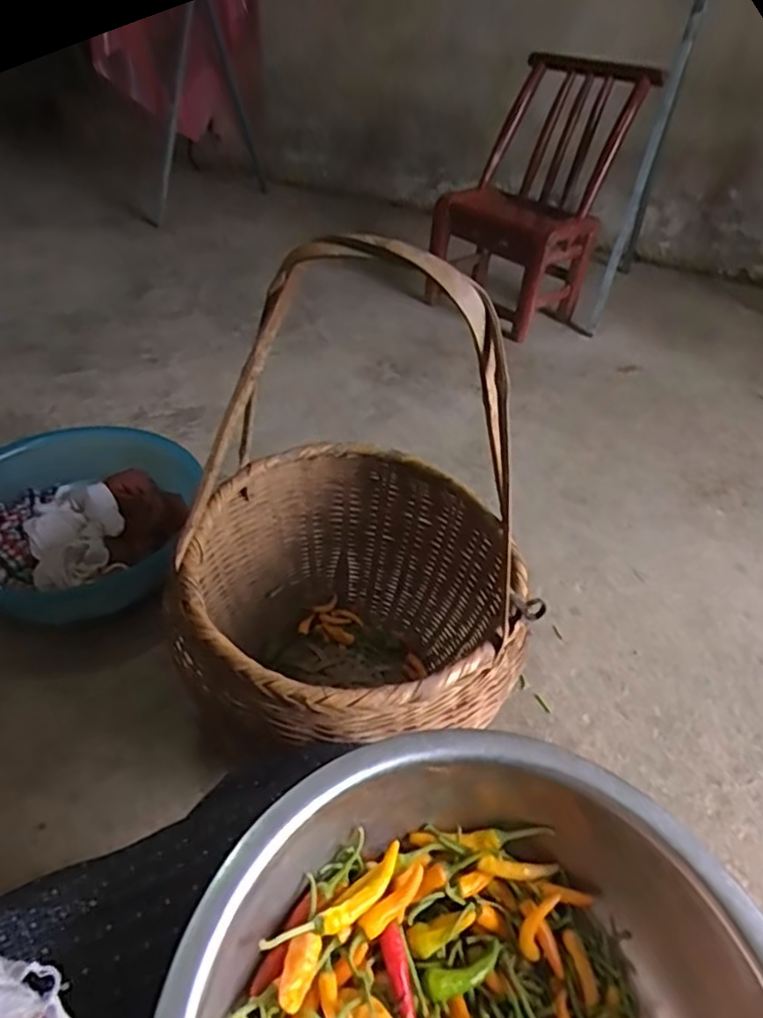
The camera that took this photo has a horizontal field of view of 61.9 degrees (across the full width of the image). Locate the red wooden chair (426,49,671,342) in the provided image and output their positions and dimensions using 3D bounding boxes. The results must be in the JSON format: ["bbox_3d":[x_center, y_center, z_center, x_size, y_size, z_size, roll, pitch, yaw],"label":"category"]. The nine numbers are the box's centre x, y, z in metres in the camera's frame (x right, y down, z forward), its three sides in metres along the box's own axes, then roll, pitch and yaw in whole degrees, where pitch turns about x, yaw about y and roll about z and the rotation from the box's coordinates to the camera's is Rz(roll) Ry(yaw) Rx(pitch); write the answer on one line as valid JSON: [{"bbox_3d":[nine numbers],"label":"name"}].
[{"bbox_3d":[0.378,-0.777,1.605,0.342,0.556,0.408,26,45,23],"label":"red wooden chair"}]

